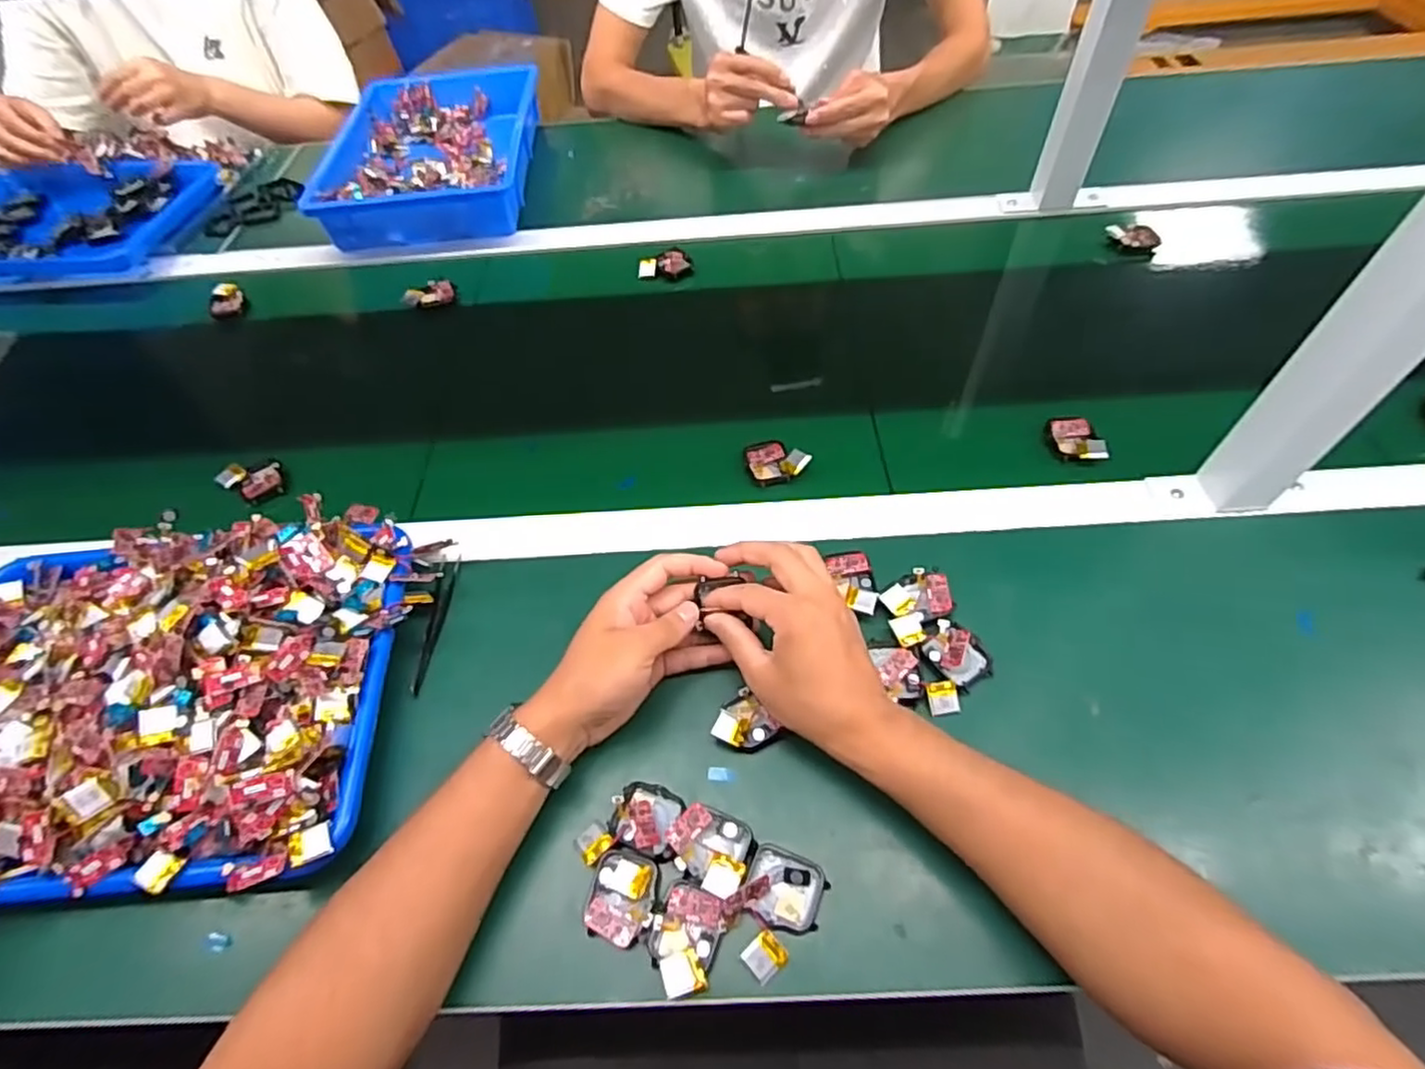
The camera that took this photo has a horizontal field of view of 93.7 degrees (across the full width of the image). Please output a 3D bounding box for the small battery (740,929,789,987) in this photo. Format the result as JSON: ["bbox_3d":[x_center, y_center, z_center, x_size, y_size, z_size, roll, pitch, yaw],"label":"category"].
[{"bbox_3d":[0.029,0.237,0.375,0.022,0.006,0.020,-36,61,-18],"label":"small battery"}]

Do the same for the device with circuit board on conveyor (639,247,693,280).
[{"bbox_3d":[-0.051,-0.308,0.755,0.060,0.012,0.045,5,57,8],"label":"device with circuit board on conveyor"}]

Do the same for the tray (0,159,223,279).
[{"bbox_3d":[-0.836,-0.411,0.866,0.357,0.036,0.232,-3,56,2],"label":"tray"}]

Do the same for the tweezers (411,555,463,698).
[{"bbox_3d":[-0.213,0.065,0.509,0.010,0.018,0.114,2,56,5],"label":"tweezers"}]

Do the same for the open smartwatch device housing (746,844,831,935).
[{"bbox_3d":[0.043,0.209,0.394,0.046,0.012,0.042,20,60,17],"label":"open smartwatch device housing"}]

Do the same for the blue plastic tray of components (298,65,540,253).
[{"bbox_3d":[-0.360,-0.507,0.882,0.244,0.058,0.357,-4,56,2],"label":"blue plastic tray of components"}]

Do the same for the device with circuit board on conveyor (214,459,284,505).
[{"bbox_3d":[-0.411,-0.051,0.595,0.046,0.020,0.049,-32,60,-17],"label":"device with circuit board on conveyor"}]

